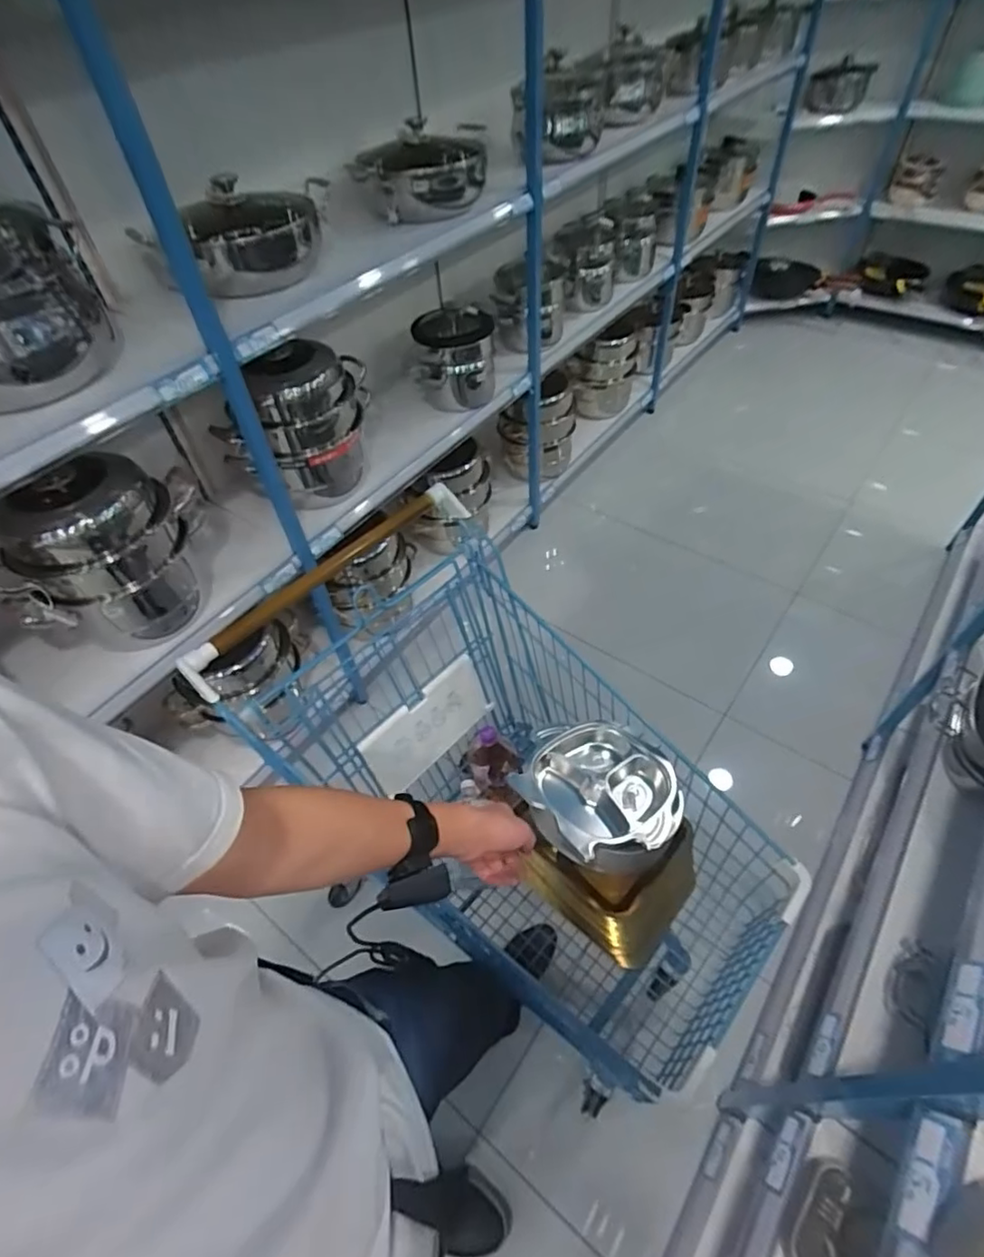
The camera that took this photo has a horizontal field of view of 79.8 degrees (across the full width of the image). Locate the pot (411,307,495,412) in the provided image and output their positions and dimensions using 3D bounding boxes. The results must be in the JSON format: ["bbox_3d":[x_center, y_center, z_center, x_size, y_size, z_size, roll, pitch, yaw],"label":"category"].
[{"bbox_3d":[-0.098,-0.729,1.593,0.204,0.217,0.194,-5,51,0],"label":"pot"}]

